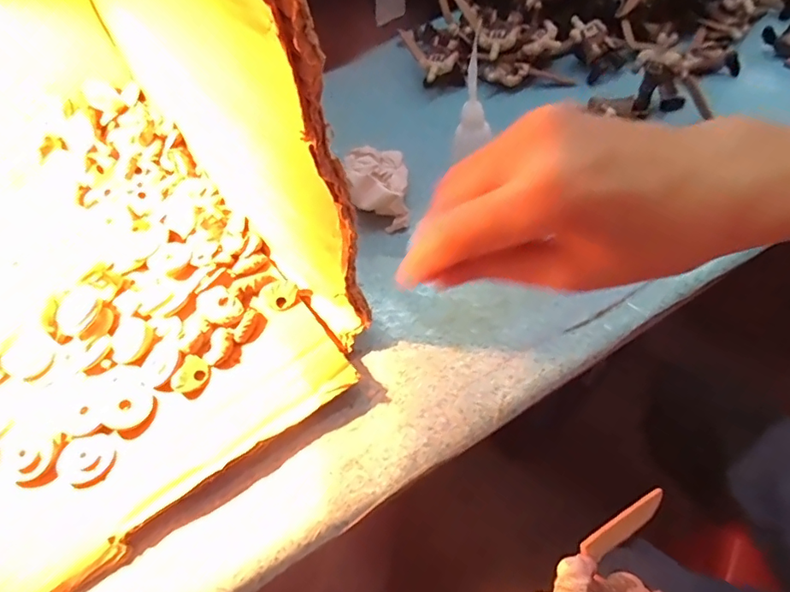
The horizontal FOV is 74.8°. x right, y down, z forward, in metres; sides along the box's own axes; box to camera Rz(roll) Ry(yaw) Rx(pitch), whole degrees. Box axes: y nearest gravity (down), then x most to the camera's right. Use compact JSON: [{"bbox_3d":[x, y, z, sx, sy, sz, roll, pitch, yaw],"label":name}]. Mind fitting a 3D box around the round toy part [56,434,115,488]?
[{"bbox_3d":[-0.165,0.088,0.276,0.028,0.005,0.025,22,58,24],"label":"round toy part"}]

